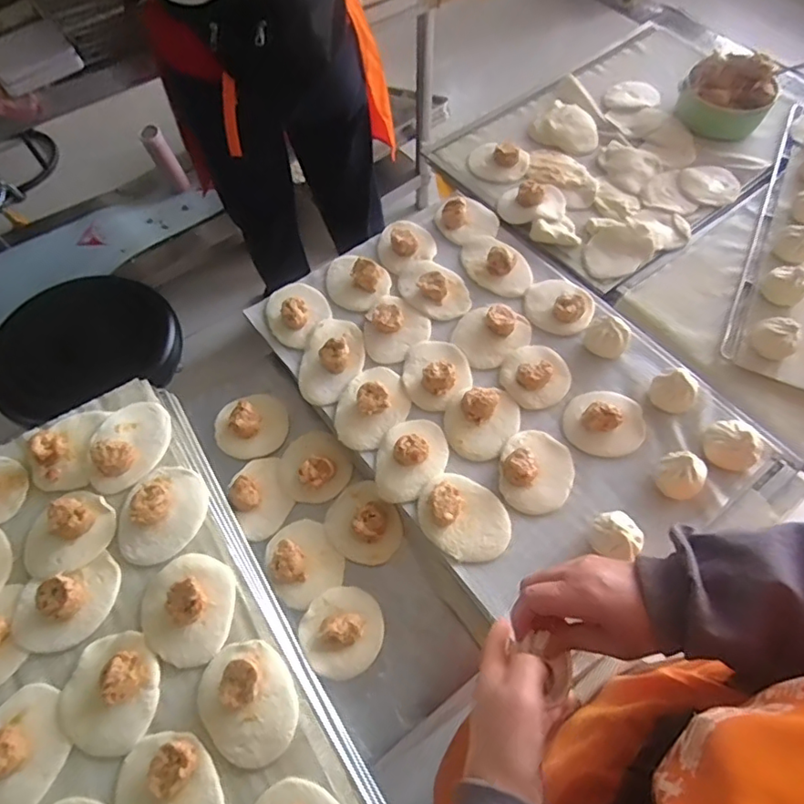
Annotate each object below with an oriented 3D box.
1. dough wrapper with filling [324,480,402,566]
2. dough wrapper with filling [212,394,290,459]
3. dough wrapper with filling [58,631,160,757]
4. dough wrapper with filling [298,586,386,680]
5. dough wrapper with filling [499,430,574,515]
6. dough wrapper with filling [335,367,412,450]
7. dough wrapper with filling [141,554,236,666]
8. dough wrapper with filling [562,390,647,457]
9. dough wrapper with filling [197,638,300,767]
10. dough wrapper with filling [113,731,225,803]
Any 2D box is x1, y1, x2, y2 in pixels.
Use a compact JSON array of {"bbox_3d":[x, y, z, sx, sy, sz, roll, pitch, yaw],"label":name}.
[{"bbox_3d":[-0.044,0.145,0.662,0.088,0.030,0.082,0,61,0],"label":"dough wrapper with filling"},{"bbox_3d":[-0.198,0.026,0.723,0.095,0.038,0.088,-30,65,-15],"label":"dough wrapper with filling"},{"bbox_3d":[-0.273,0.267,0.514,0.084,0.029,0.099,8,62,5],"label":"dough wrapper with filling"},{"bbox_3d":[-0.065,0.246,0.601,0.088,0.039,0.088,0,61,0],"label":"dough wrapper with filling"},{"bbox_3d":[0.158,0.076,0.645,0.084,0.030,0.101,11,62,6],"label":"dough wrapper with filling"},{"bbox_3d":[-0.038,0.000,0.686,0.080,0.024,0.112,35,67,18],"label":"dough wrapper with filling"},{"bbox_3d":[-0.217,0.199,0.543,0.093,0.035,0.098,0,61,0],"label":"dough wrapper with filling"},{"bbox_3d":[0.249,0.017,0.671,0.091,0.032,0.085,0,61,0],"label":"dough wrapper with filling"},{"bbox_3d":[-0.144,0.276,0.513,0.082,0.033,0.102,-37,67,-18],"label":"dough wrapper with filling"},{"bbox_3d":[-0.205,0.347,0.480,0.087,0.032,0.112,-35,67,-17],"label":"dough wrapper with filling"}]

